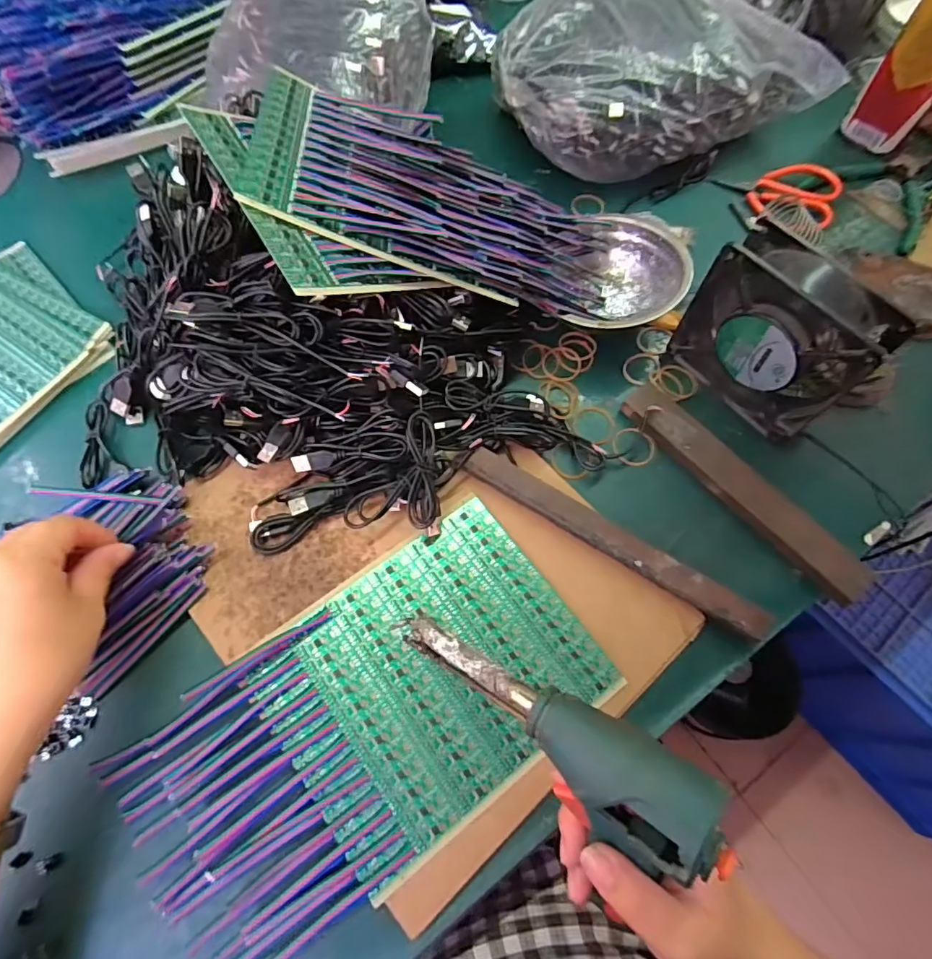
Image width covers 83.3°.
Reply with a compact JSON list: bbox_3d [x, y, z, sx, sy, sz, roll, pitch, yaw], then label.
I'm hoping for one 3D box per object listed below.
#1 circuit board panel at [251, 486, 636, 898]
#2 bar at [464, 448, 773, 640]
[{"bbox_3d":[-0.021,0.127,0.339,0.191,0.005,0.151,-35,74,-14],"label":"circuit board panel"},{"bbox_3d":[0.100,0.038,0.369,0.225,0.024,0.025,31,71,10],"label":"bar"}]

